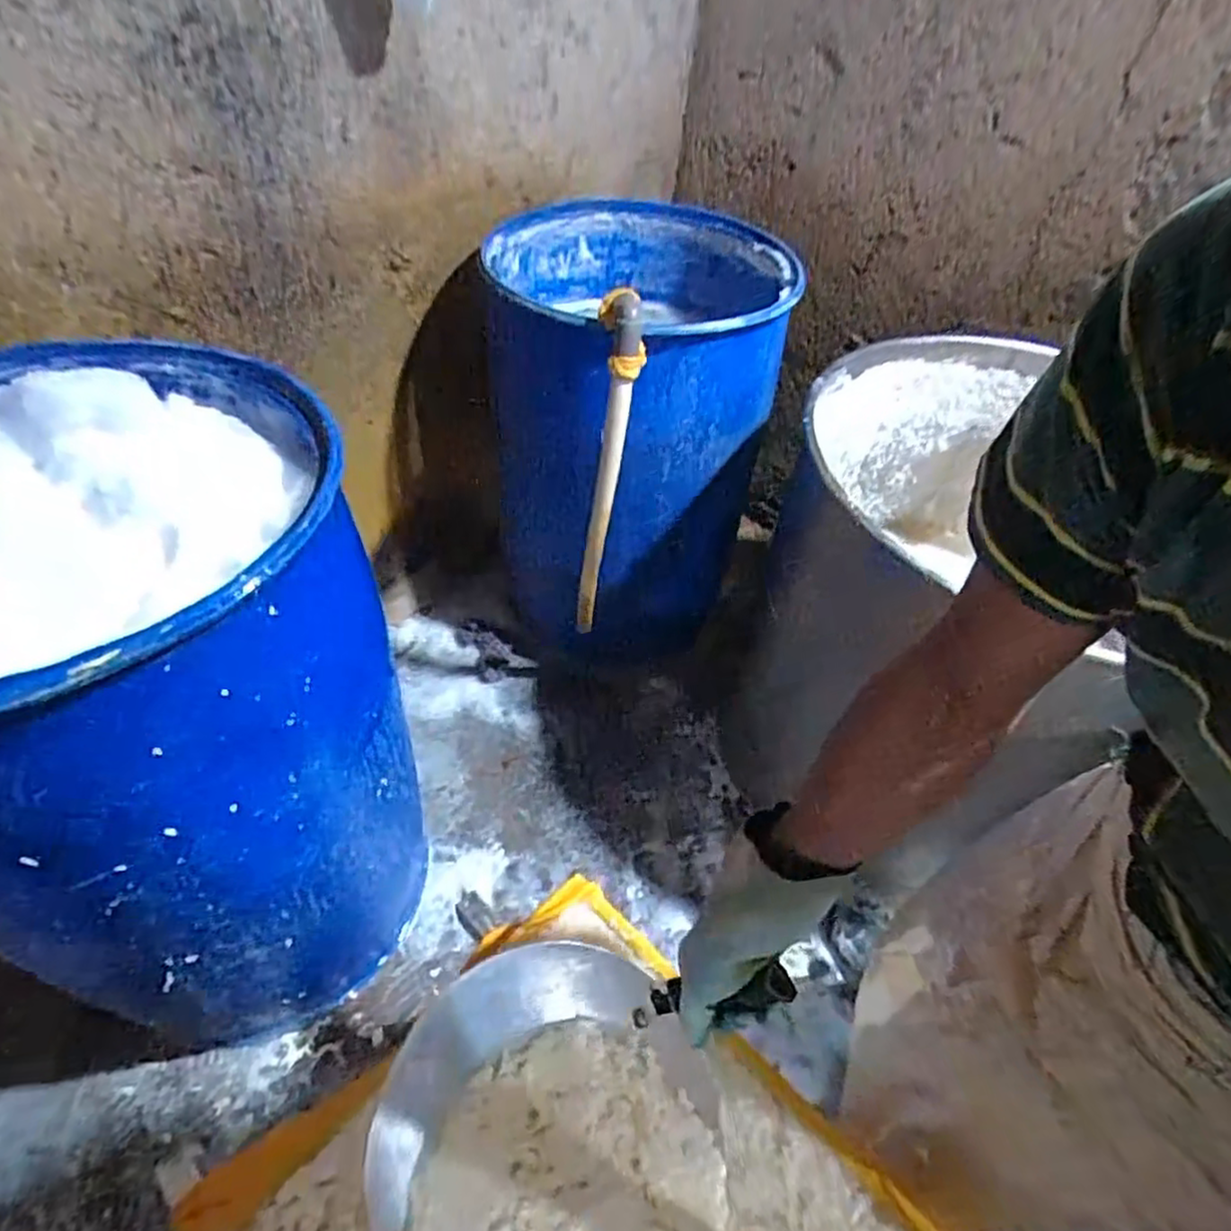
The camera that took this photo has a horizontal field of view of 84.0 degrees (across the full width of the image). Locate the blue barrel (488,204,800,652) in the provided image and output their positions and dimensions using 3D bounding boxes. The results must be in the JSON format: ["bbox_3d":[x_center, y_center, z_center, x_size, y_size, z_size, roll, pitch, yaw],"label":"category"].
[{"bbox_3d":[0.000,-0.318,1.568,0.542,0.941,0.595,3,47,-4],"label":"blue barrel"}]

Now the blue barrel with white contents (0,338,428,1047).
[{"bbox_3d":[-0.589,0.180,0.946,0.560,0.881,0.530,-18,52,-21],"label":"blue barrel with white contents"}]

